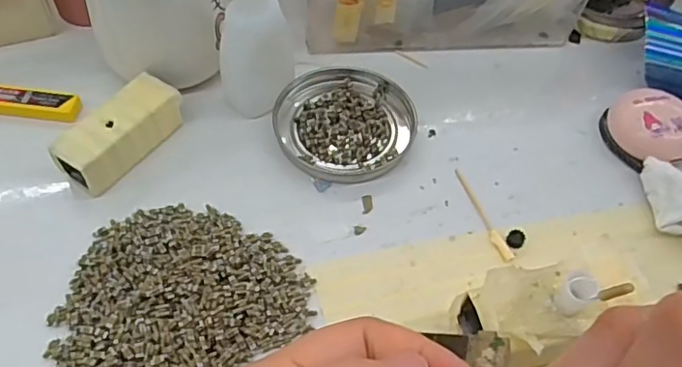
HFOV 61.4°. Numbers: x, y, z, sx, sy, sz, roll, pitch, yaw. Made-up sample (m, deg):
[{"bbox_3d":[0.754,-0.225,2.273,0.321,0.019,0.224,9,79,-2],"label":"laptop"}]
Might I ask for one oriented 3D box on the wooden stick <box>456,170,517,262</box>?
[{"bbox_3d":[0.073,0.015,0.301,0.006,0.004,0.059,-16,58,-14],"label":"wooden stick"}]

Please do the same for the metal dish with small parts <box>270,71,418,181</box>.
[{"bbox_3d":[0.003,-0.036,0.328,0.078,0.007,0.078,2,56,-3],"label":"metal dish with small parts"}]

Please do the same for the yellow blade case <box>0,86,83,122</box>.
[{"bbox_3d":[-0.199,-0.047,0.321,0.105,0.007,0.017,6,55,0],"label":"yellow blade case"}]

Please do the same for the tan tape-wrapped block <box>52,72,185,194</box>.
[{"bbox_3d":[-0.116,-0.026,0.301,0.027,0.025,0.068,31,59,17],"label":"tan tape-wrapped block"}]

